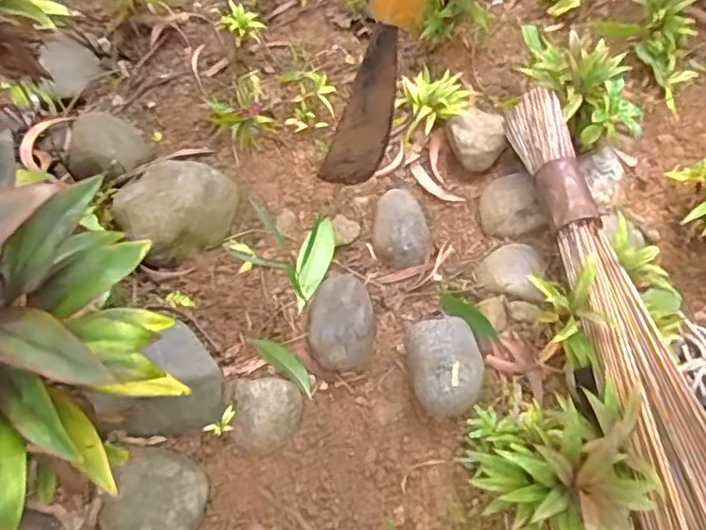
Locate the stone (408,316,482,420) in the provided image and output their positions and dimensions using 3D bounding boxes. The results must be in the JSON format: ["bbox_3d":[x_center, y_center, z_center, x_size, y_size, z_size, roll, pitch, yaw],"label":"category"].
[{"bbox_3d":[0.098,0.106,0.674,0.080,0.065,0.110,-4,58,-1],"label":"stone"}]

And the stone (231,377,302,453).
[{"bbox_3d":[-0.090,0.157,0.669,0.069,0.040,0.073,-1,58,1],"label":"stone"}]

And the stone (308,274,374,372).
[{"bbox_3d":[-0.013,0.065,0.713,0.077,0.052,0.108,-12,65,-5],"label":"stone"}]

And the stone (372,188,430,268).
[{"bbox_3d":[0.060,-0.049,0.768,0.071,0.035,0.105,1,65,1],"label":"stone"}]

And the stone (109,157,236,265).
[{"bbox_3d":[-0.211,-0.078,0.752,0.143,0.070,0.116,-36,69,-15],"label":"stone"}]

